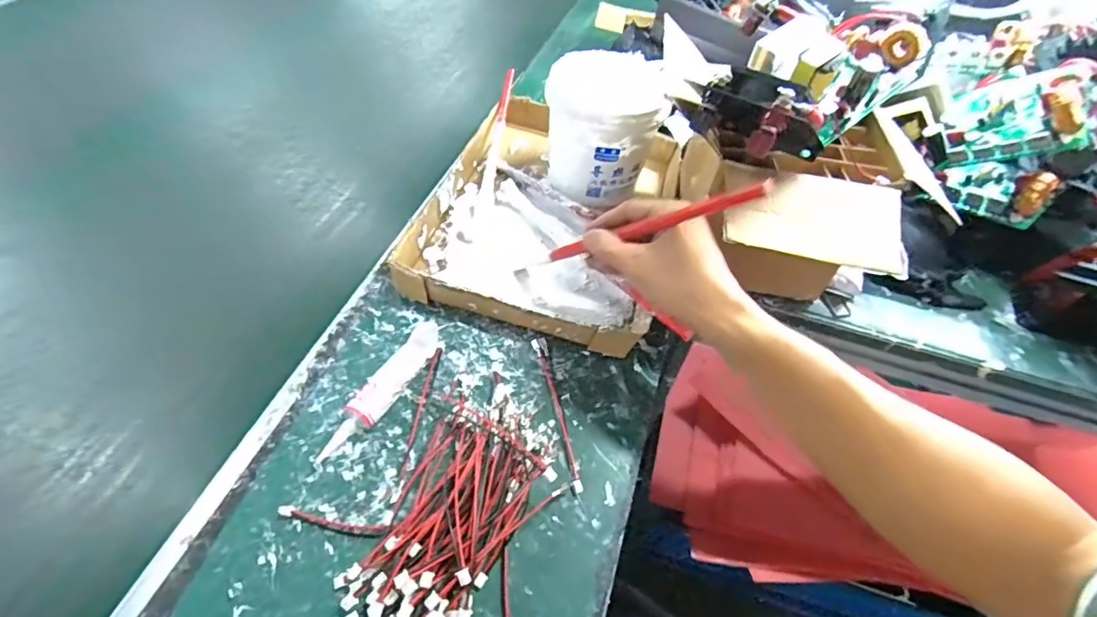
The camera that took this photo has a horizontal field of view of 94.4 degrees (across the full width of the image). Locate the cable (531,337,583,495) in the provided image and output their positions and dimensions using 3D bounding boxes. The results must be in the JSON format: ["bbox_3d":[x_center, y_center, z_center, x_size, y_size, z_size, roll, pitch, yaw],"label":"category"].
[{"bbox_3d":[0.007,0.081,0.414,0.012,0.005,0.137,-9,54,-11],"label":"cable"}]

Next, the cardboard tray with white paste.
[{"bbox_3d":[0.001,-0.109,0.539,0.228,0.036,0.309,14,53,6],"label":"cardboard tray with white paste"}]

